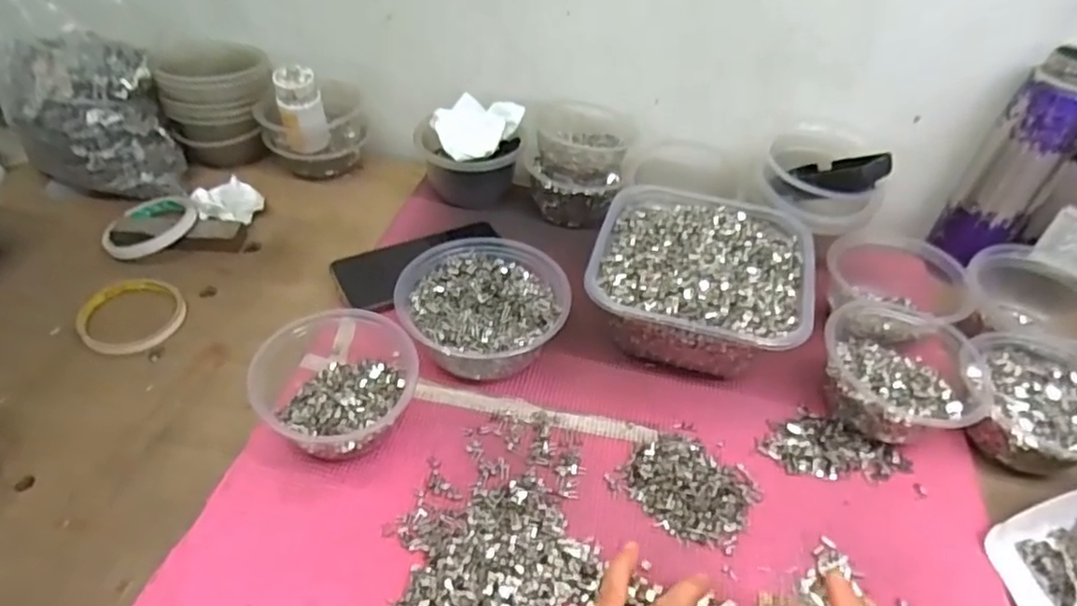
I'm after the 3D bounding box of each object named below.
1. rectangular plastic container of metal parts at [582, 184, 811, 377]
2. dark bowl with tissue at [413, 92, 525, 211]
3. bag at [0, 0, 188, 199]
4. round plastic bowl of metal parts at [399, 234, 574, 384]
[{"bbox_3d":[0.135,-0.019,0.564,0.170,0.077,0.172,13,45,10],"label":"rectangular plastic container of metal parts"},{"bbox_3d":[-0.069,-0.152,0.685,0.105,0.089,0.088,-10,46,-14],"label":"dark bowl with tissue"},{"bbox_3d":[-0.458,-0.216,0.652,0.133,0.196,0.149,-25,51,-27],"label":"bag"},{"bbox_3d":[-0.045,0.006,0.547,0.129,0.057,0.130,2,44,-2],"label":"round plastic bowl of metal parts"}]

